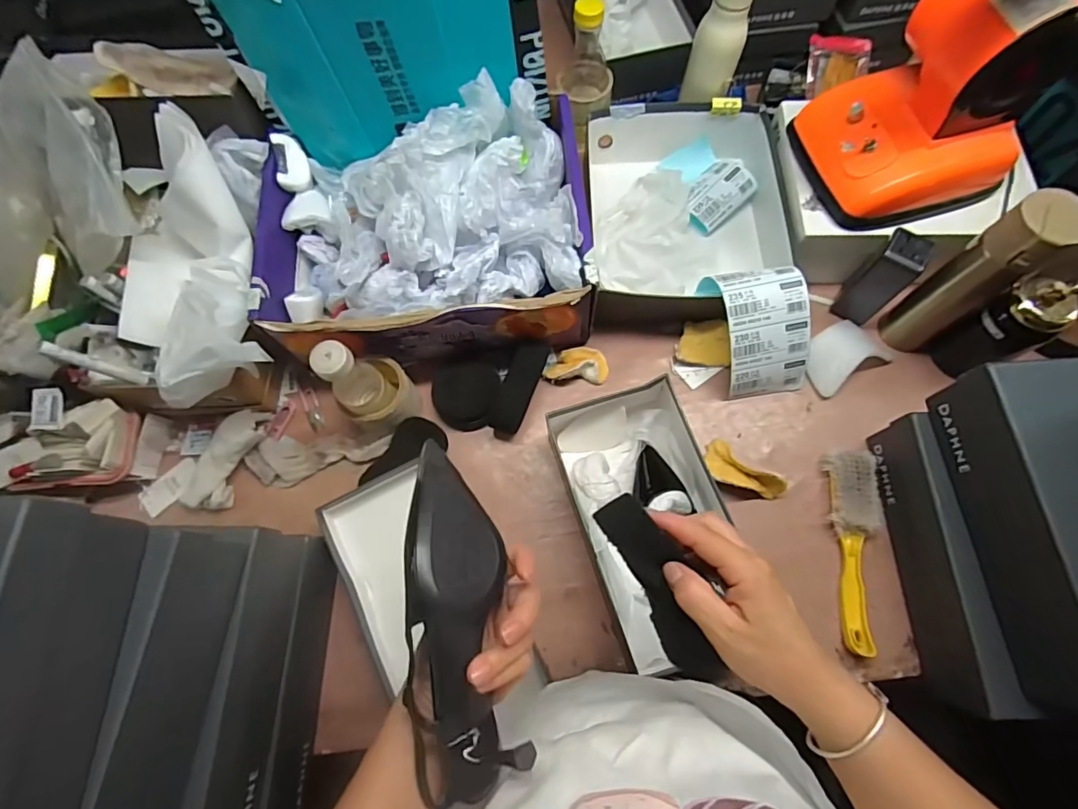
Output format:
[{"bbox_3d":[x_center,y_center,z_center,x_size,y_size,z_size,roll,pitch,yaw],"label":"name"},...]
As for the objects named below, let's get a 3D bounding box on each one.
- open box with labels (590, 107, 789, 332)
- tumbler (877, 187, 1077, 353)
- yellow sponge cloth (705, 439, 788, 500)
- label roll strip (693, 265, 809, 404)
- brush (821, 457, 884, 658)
[{"bbox_3d":[0.200,-0.276,0.743,0.267,0.114,0.326,-1,71,2],"label":"open box with labels"},{"bbox_3d":[0.496,-0.138,0.591,0.060,0.241,0.067,-32,73,-8],"label":"tumbler"},{"bbox_3d":[0.246,0.085,0.623,0.051,0.033,0.098,-40,74,-11],"label":"yellow sponge cloth"},{"bbox_3d":[0.281,-0.102,0.651,0.097,0.090,0.156,-13,71,-2],"label":"label roll strip"},{"bbox_3d":[0.381,0.169,0.599,0.058,0.039,0.226,1,71,3],"label":"brush"}]

